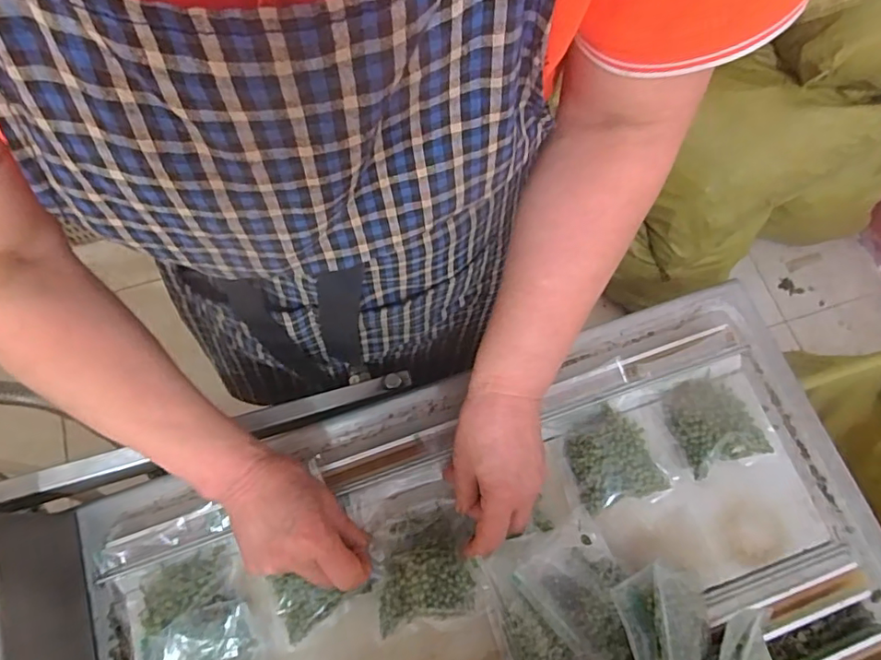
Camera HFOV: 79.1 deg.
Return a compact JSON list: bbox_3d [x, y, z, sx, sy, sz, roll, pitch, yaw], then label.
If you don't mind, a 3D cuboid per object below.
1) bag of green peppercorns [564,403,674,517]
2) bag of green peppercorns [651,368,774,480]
[{"bbox_3d":[0.152,0.113,0.474,0.076,0.024,0.080,-17,71,-4],"label":"bag of green peppercorns"},{"bbox_3d":[0.245,0.084,0.490,0.075,0.044,0.084,-19,71,-5],"label":"bag of green peppercorns"}]

